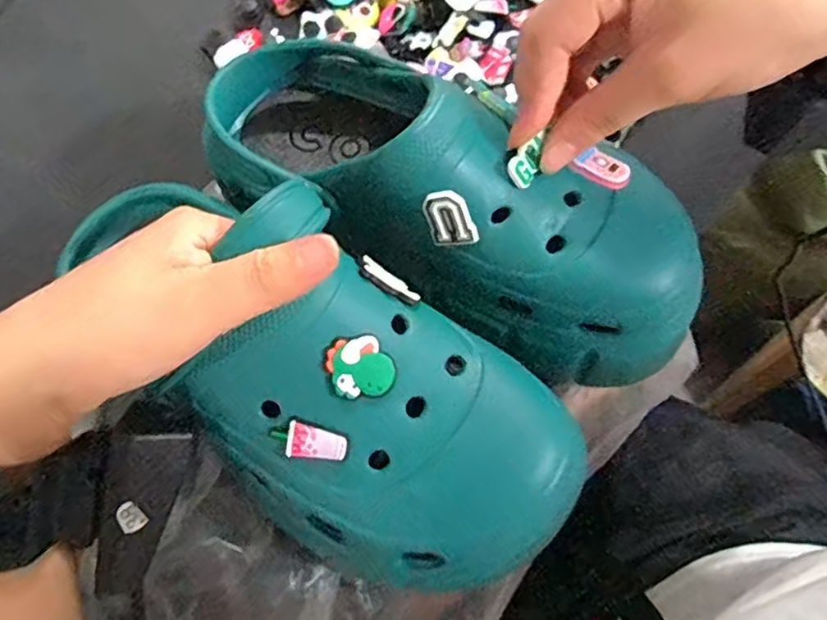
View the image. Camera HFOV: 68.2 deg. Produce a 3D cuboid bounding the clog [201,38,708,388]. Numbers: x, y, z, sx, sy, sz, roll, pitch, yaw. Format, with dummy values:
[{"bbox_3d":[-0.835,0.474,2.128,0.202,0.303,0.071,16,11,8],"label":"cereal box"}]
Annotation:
[{"bbox_3d":[0.015,-0.058,0.285,0.241,0.085,0.104,33,72,15],"label":"clog"}]

